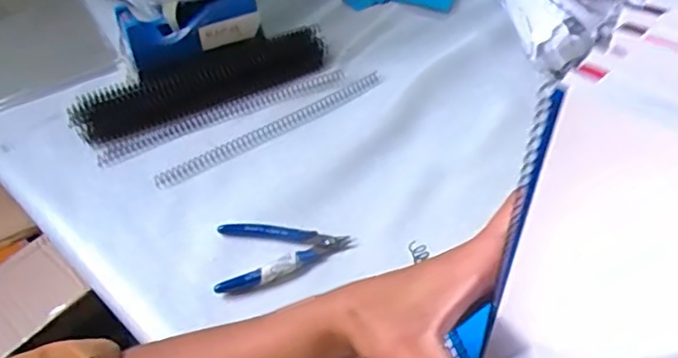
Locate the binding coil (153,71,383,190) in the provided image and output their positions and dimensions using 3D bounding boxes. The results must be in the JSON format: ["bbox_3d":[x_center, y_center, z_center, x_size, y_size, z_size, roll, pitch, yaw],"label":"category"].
[{"bbox_3d":[-0.069,-0.057,0.674,0.276,0.012,0.018,-27,53,-21],"label":"binding coil"}]

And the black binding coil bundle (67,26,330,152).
[{"bbox_3d":[-0.154,-0.115,0.704,0.291,0.033,0.076,-24,52,-15],"label":"black binding coil bundle"}]

